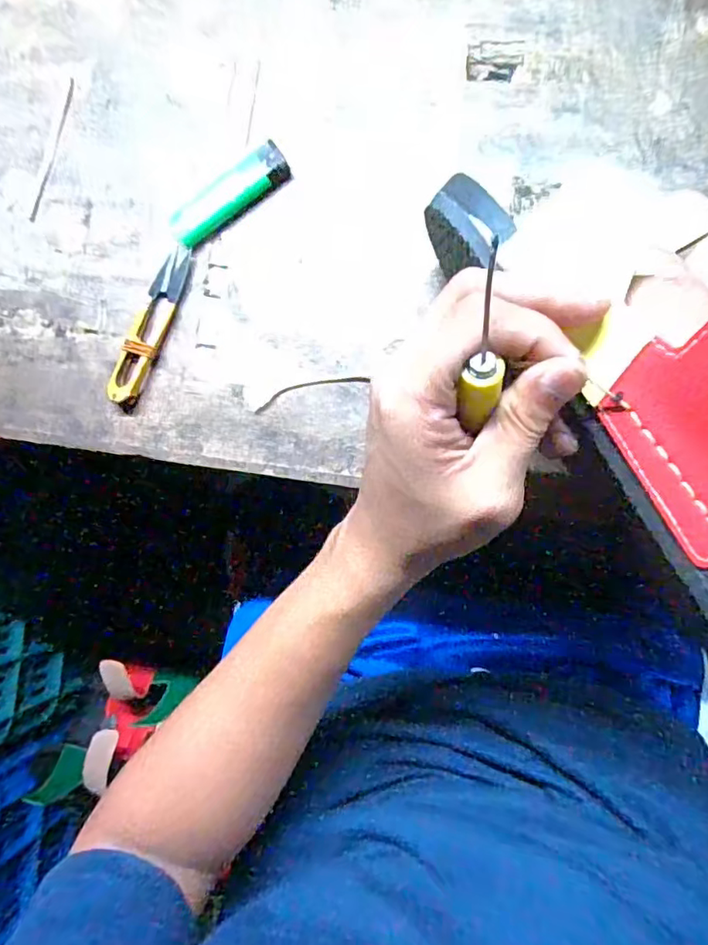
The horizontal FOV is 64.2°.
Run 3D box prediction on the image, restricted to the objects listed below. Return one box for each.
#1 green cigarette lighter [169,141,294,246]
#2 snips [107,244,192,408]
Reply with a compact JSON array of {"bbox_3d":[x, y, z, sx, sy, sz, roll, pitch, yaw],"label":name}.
[{"bbox_3d":[-0.077,-0.170,0.344,0.080,0.010,0.026,-32,82,6],"label":"green cigarette lighter"},{"bbox_3d":[-0.127,-0.091,0.347,0.023,0.010,0.103,19,90,10],"label":"snips"}]

